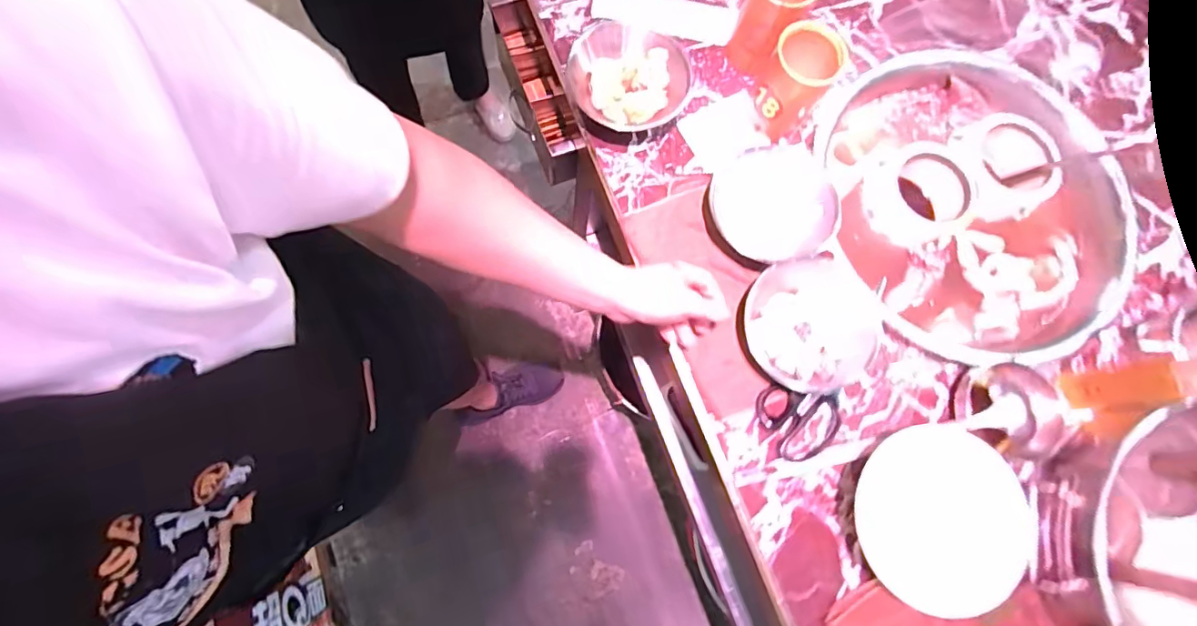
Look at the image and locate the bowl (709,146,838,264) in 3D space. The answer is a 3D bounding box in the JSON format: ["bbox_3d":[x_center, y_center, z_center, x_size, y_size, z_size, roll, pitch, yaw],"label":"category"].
[{"bbox_3d":[0.212,-0.126,0.633,0.126,0.049,0.137,0,78,-2],"label":"bowl"}]

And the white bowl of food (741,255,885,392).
[{"bbox_3d":[0.245,0.015,0.608,0.150,0.042,0.145,0,78,-2],"label":"white bowl of food"}]

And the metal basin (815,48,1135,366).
[{"bbox_3d":[0.480,-0.145,0.702,0.351,0.086,0.417,-3,77,-5],"label":"metal basin"}]

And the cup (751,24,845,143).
[{"bbox_3d":[0.232,-0.273,0.641,0.078,0.127,0.082,1,77,-4],"label":"cup"}]

